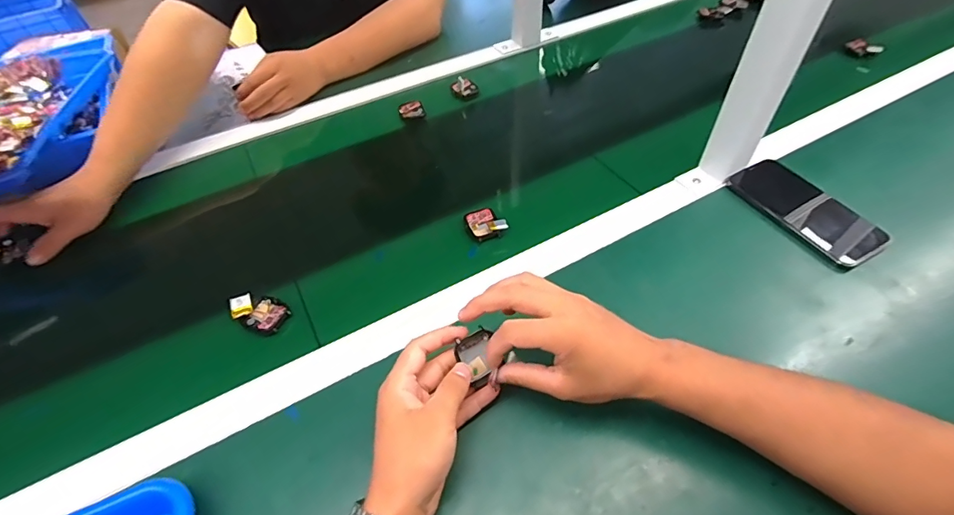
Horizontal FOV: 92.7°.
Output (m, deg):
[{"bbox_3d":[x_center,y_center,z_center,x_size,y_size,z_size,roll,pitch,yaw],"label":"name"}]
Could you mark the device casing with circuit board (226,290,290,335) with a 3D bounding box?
[{"bbox_3d":[-0.224,0.056,0.466,0.060,0.008,0.038,22,54,5],"label":"device casing with circuit board"}]

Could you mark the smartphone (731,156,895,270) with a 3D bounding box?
[{"bbox_3d":[0.371,-0.056,0.517,0.079,0.014,0.161,-20,52,-12],"label":"smartphone"}]

